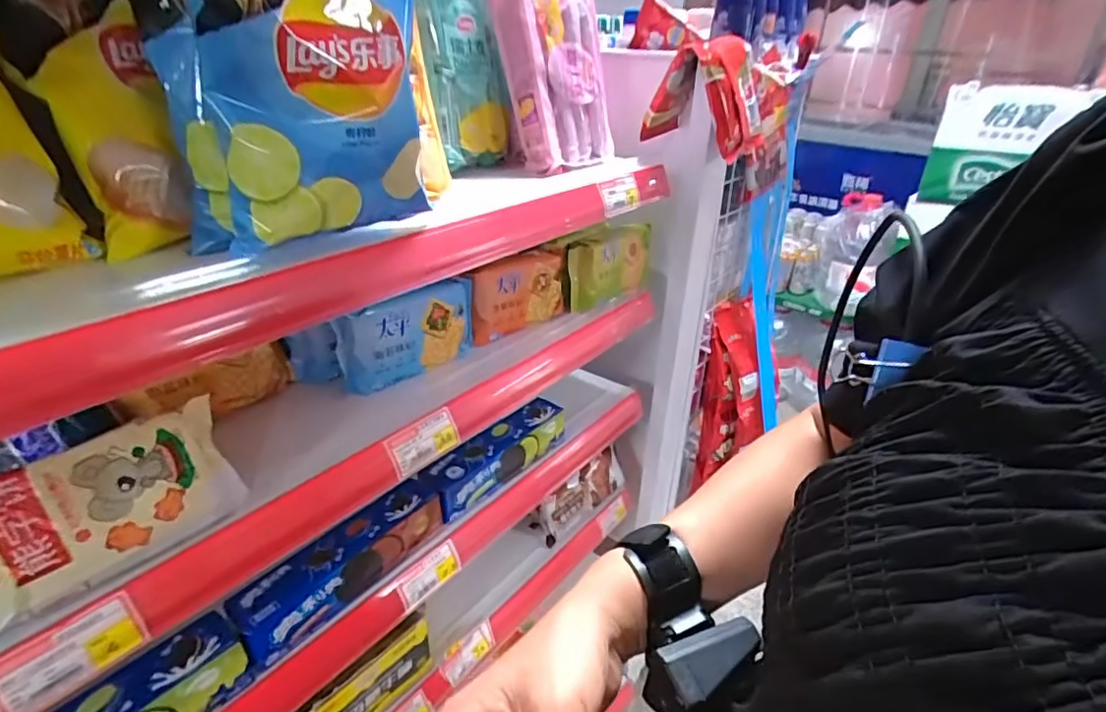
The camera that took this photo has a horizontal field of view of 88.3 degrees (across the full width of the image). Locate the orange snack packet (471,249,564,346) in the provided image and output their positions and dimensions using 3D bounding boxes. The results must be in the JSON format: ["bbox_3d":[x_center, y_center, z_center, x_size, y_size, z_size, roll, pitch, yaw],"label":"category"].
[{"bbox_3d":[-0.039,-0.075,0.671,0.133,0.089,0.020,-25,39,-38],"label":"orange snack packet"}]

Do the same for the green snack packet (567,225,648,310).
[{"bbox_3d":[0.073,-0.124,0.759,0.042,0.085,0.138,25,37,35],"label":"green snack packet"}]

